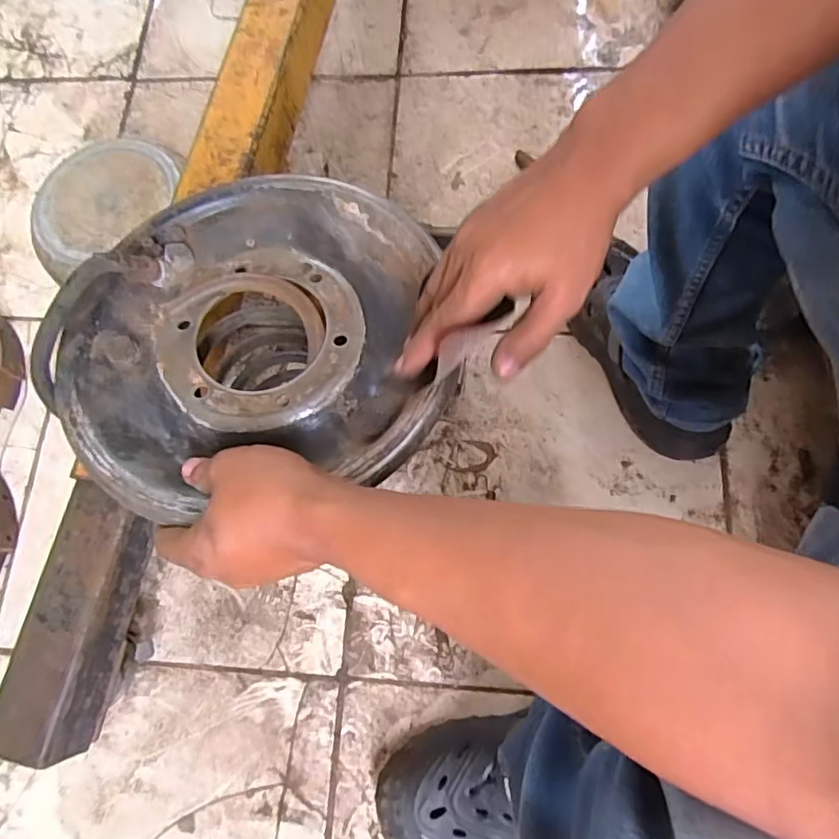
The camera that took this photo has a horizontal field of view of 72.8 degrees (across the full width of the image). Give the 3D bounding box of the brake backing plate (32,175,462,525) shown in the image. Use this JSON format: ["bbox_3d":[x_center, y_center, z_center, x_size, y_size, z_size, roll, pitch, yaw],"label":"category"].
[{"bbox_3d":[-0.116,-0.064,0.387,0.253,0.058,0.239,-9,74,0],"label":"brake backing plate"}]

